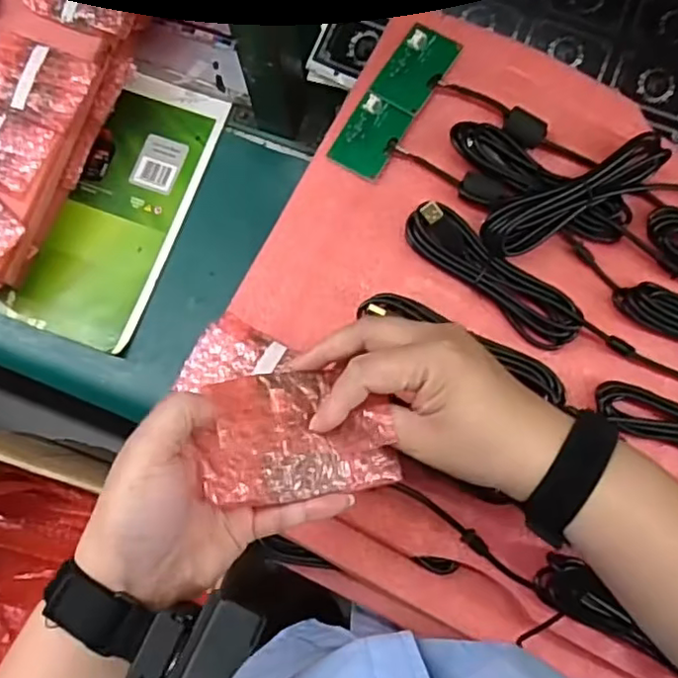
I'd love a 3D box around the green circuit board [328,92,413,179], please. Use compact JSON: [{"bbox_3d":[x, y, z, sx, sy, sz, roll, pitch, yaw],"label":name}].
[{"bbox_3d":[0.025,-0.160,0.505,0.041,0.006,0.061,33,82,7],"label":"green circuit board"}]

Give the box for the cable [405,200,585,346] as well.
[{"bbox_3d":[0.113,-0.047,0.471,0.145,0.025,0.037,40,83,8],"label":"cable"}]

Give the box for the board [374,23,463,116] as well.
[{"bbox_3d":[0.062,-0.215,0.507,0.043,0.004,0.067,35,82,7],"label":"board"}]

